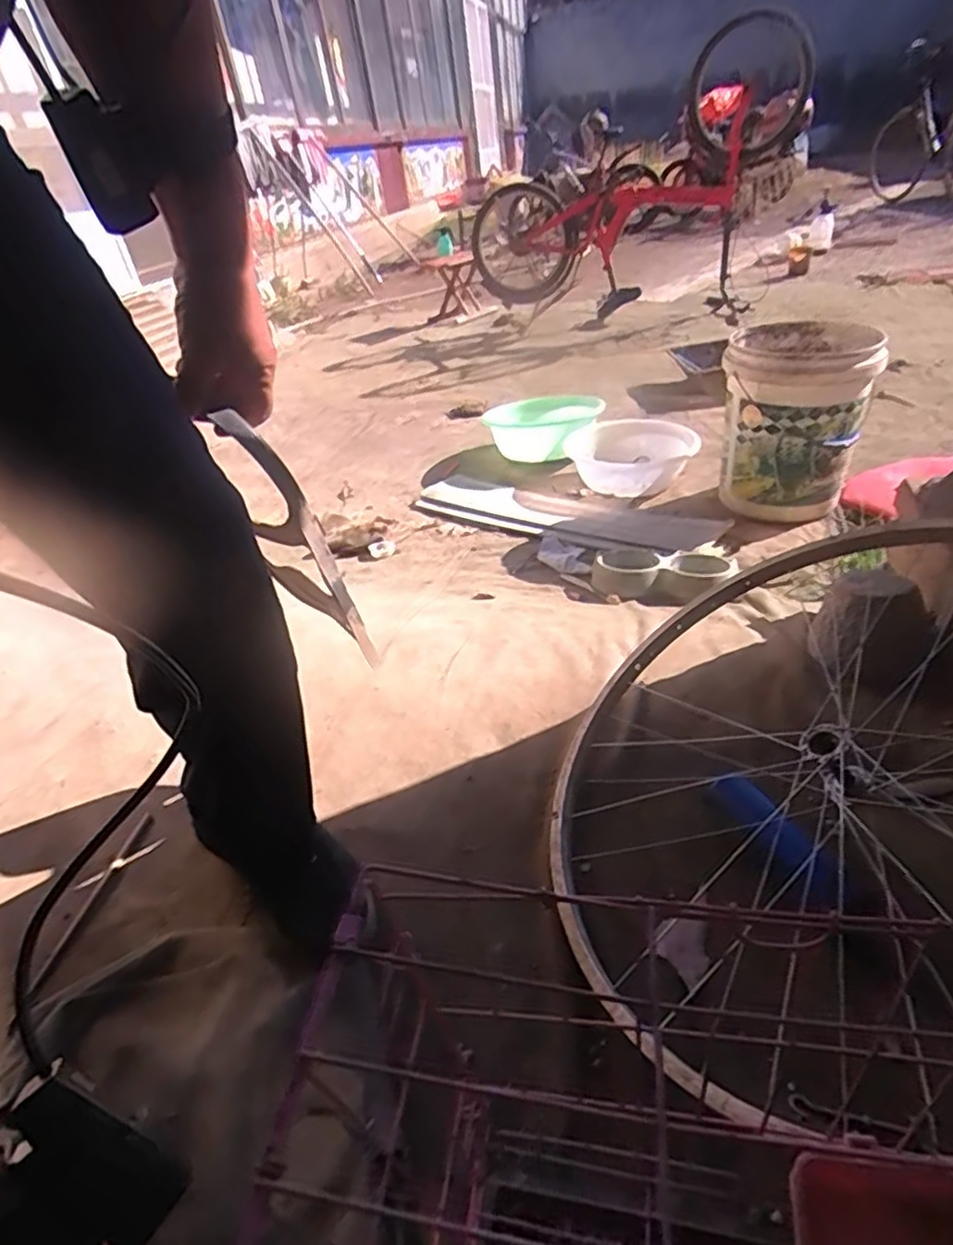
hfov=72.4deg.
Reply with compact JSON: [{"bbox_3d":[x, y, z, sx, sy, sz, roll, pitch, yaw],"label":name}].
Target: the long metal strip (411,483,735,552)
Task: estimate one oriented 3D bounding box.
[{"bbox_3d":[0.181,-0.260,1.584,0.804,0.031,0.217,19,42,38],"label":"long metal strip"}]

